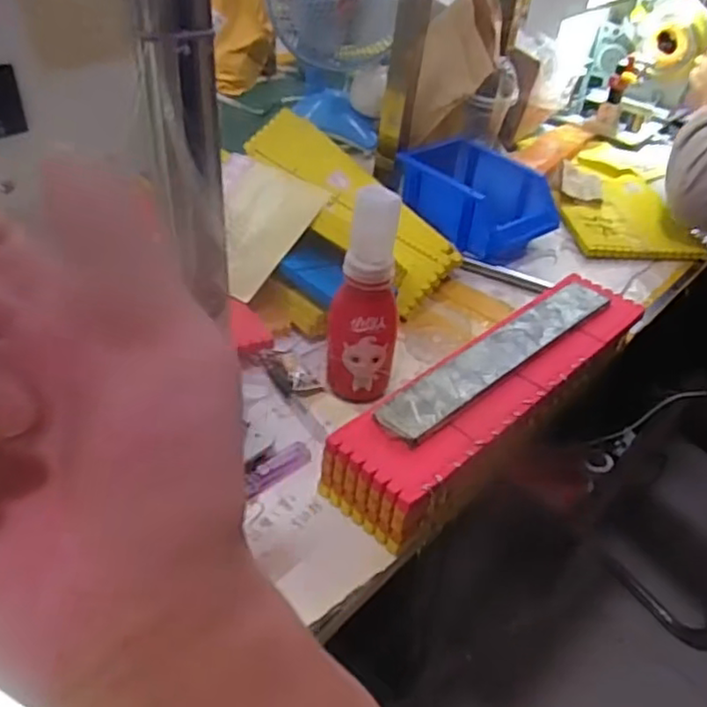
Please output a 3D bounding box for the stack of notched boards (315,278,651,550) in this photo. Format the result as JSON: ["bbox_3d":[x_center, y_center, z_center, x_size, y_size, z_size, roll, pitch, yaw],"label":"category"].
[{"bbox_3d":[0.126,0.026,0.561,0.086,0.060,0.344,35,48,29],"label":"stack of notched boards"}]

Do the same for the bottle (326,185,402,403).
[{"bbox_3d":[0.011,-0.042,0.557,0.056,0.180,0.048,10,40,4],"label":"bottle"}]

